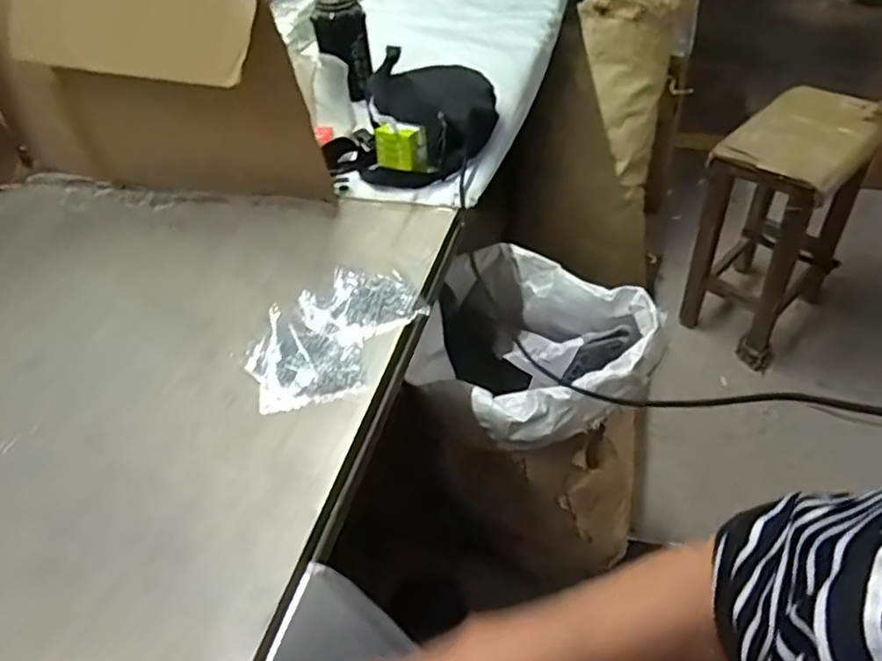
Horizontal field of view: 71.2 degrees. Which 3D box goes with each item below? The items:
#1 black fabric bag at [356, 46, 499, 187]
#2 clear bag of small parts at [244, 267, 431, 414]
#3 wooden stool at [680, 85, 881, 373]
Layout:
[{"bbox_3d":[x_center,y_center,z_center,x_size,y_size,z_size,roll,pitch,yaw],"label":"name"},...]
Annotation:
[{"bbox_3d":[-0.017,-0.310,0.879,0.190,0.076,0.291,-3,43,4],"label":"black fabric bag"},{"bbox_3d":[-0.105,0.003,0.604,0.122,0.021,0.184,19,49,24],"label":"clear bag of small parts"},{"bbox_3d":[0.769,-0.227,1.422,0.240,0.546,0.389,30,54,32],"label":"wooden stool"}]

